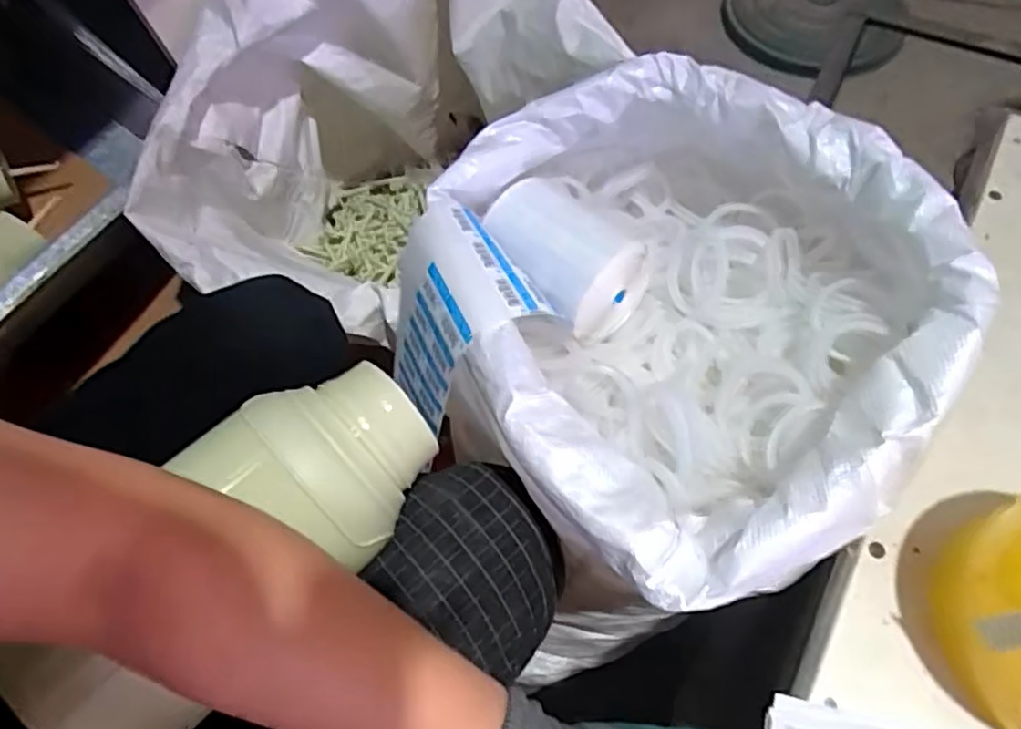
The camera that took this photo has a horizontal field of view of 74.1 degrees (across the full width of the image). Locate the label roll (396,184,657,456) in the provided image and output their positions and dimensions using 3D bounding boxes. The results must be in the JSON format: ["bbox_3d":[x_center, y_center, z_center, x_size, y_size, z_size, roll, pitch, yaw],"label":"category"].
[{"bbox_3d":[-0.001,-0.063,0.506,0.183,0.086,0.127,-35,66,-15],"label":"label roll"}]

